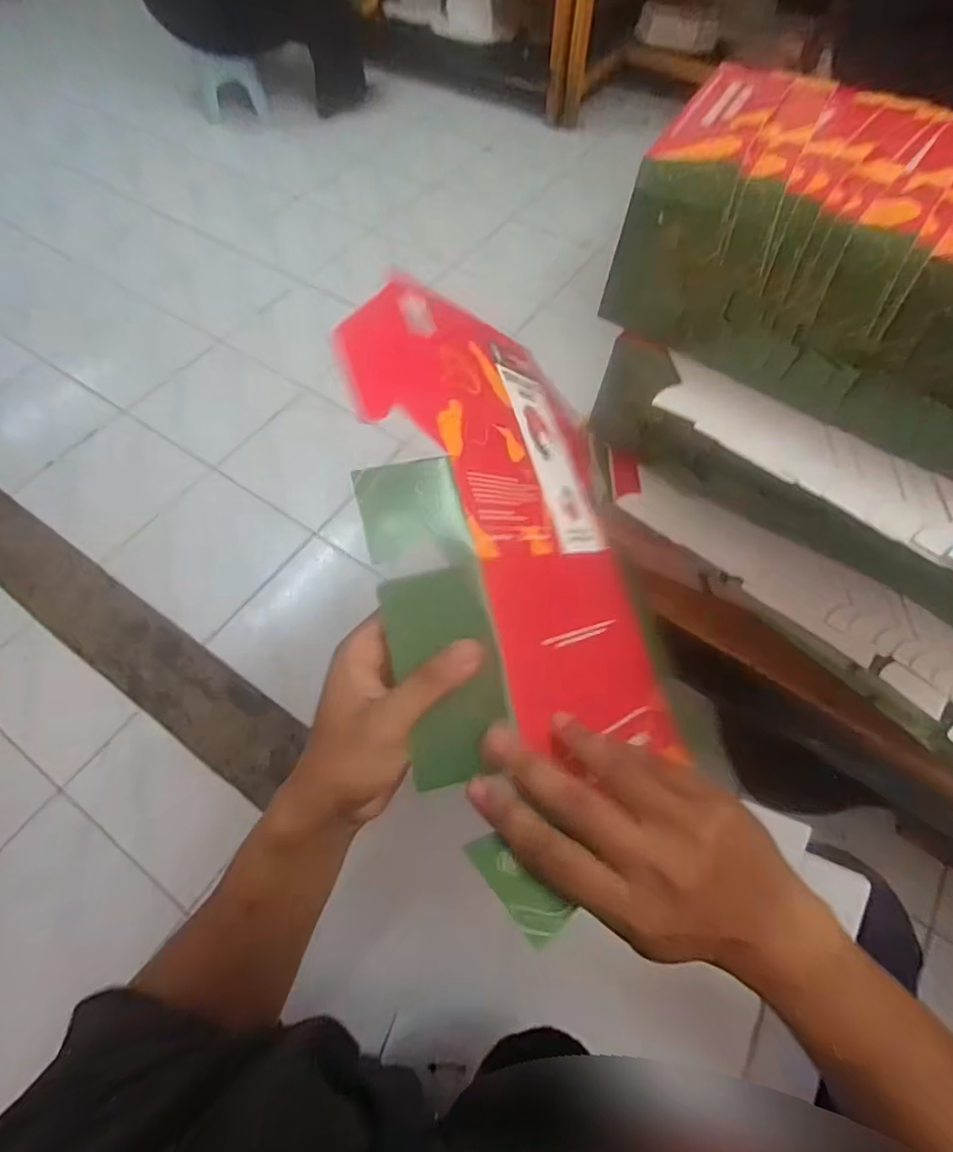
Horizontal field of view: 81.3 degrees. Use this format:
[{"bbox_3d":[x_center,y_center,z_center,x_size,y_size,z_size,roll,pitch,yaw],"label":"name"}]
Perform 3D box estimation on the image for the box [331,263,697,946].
[{"bbox_3d":[0.034,-0.016,0.359,0.248,0.048,0.329,-4,77,-48],"label":"box"}]

